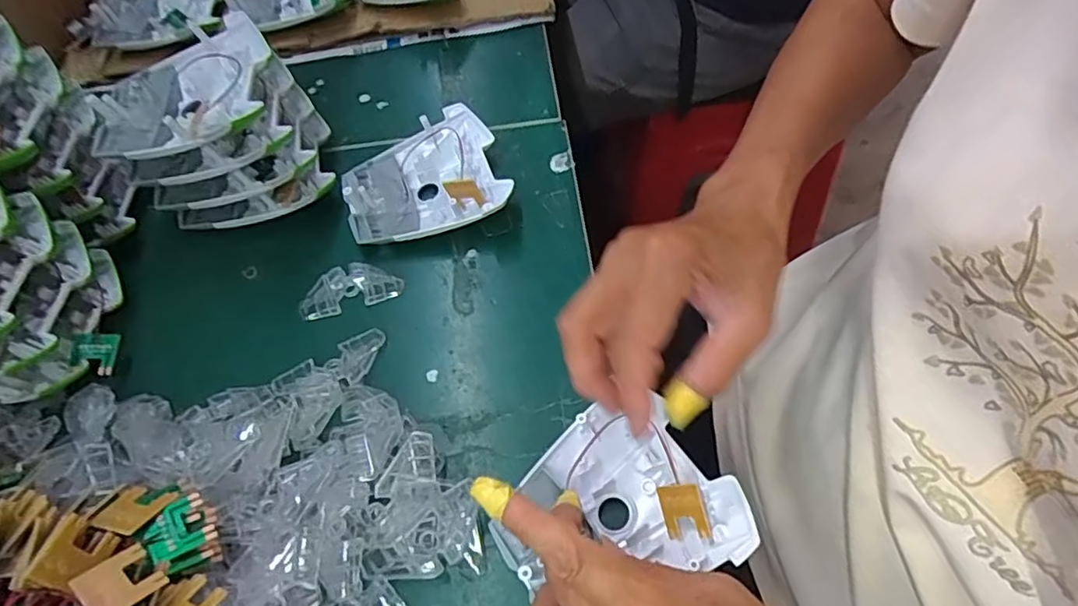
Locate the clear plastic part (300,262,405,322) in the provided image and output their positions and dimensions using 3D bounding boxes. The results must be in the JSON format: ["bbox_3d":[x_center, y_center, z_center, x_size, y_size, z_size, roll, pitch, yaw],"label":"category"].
[{"bbox_3d":[-0.122,-0.011,0.395,0.065,0.007,0.029,-14,58,-4],"label":"clear plastic part"}]

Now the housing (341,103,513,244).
[{"bbox_3d":[-0.080,-0.084,0.423,0.107,0.028,0.092,-17,59,-6],"label":"housing"}]

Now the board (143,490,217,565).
[{"bbox_3d":[-0.161,0.100,0.272,0.026,0.004,0.024,-19,59,-41],"label":"board"}]

